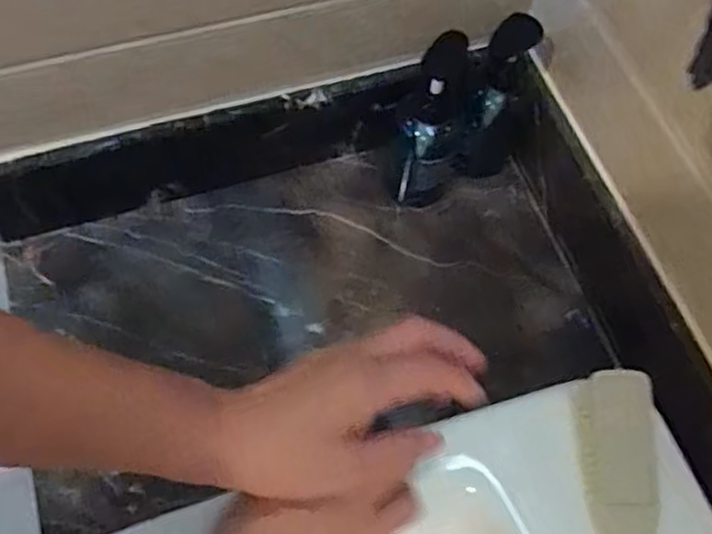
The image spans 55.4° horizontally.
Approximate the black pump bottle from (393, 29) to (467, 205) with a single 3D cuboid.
[{"bbox_3d":[0.066,-0.126,0.605,0.063,0.164,0.071,11,64,3],"label":"black pump bottle"}]

